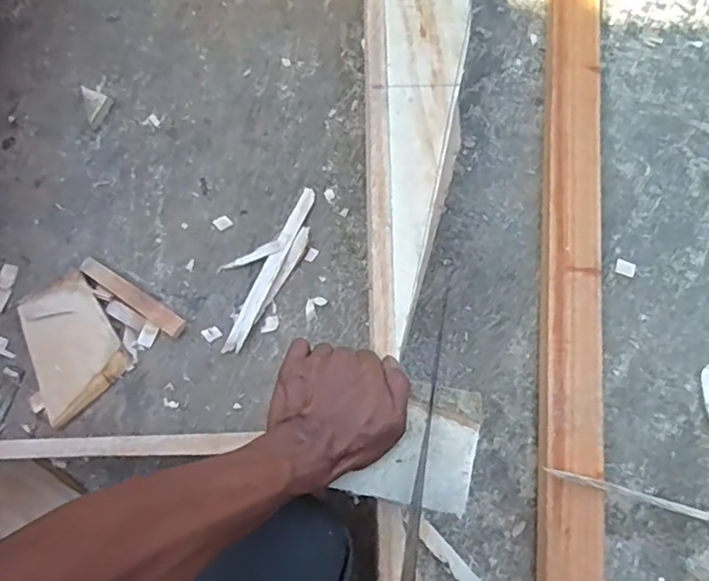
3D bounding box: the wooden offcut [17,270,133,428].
[{"bbox_3d":[-0.336,0.062,0.672,0.105,0.021,0.151,-30,77,-6],"label":"wooden offcut"}]

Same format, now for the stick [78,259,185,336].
[{"bbox_3d":[-0.267,0.008,0.696,0.149,0.018,0.024,32,79,9],"label":"stick"}]

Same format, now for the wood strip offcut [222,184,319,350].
[{"bbox_3d":[-0.100,-0.026,0.703,0.020,0.014,0.223,24,78,7],"label":"wood strip offcut"}]

